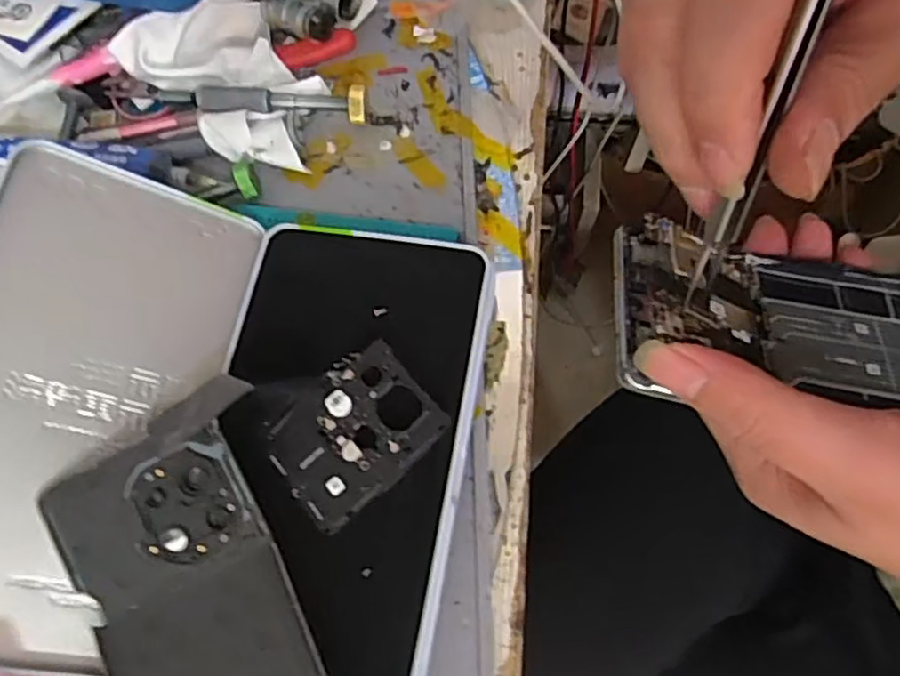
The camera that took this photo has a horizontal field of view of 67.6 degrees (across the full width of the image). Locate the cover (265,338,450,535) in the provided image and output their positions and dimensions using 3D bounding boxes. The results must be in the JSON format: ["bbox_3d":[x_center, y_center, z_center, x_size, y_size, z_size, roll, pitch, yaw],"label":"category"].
[{"bbox_3d":[-0.039,0.036,0.265,0.062,0.009,0.052,-40,73,-8],"label":"cover"}]

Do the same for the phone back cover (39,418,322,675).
[{"bbox_3d":[-0.087,0.111,0.236,0.070,0.012,0.155,-26,74,-4],"label":"phone back cover"}]

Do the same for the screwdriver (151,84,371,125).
[{"bbox_3d":[-0.094,-0.114,0.329,0.104,0.017,0.014,-1,71,5],"label":"screwdriver"}]

